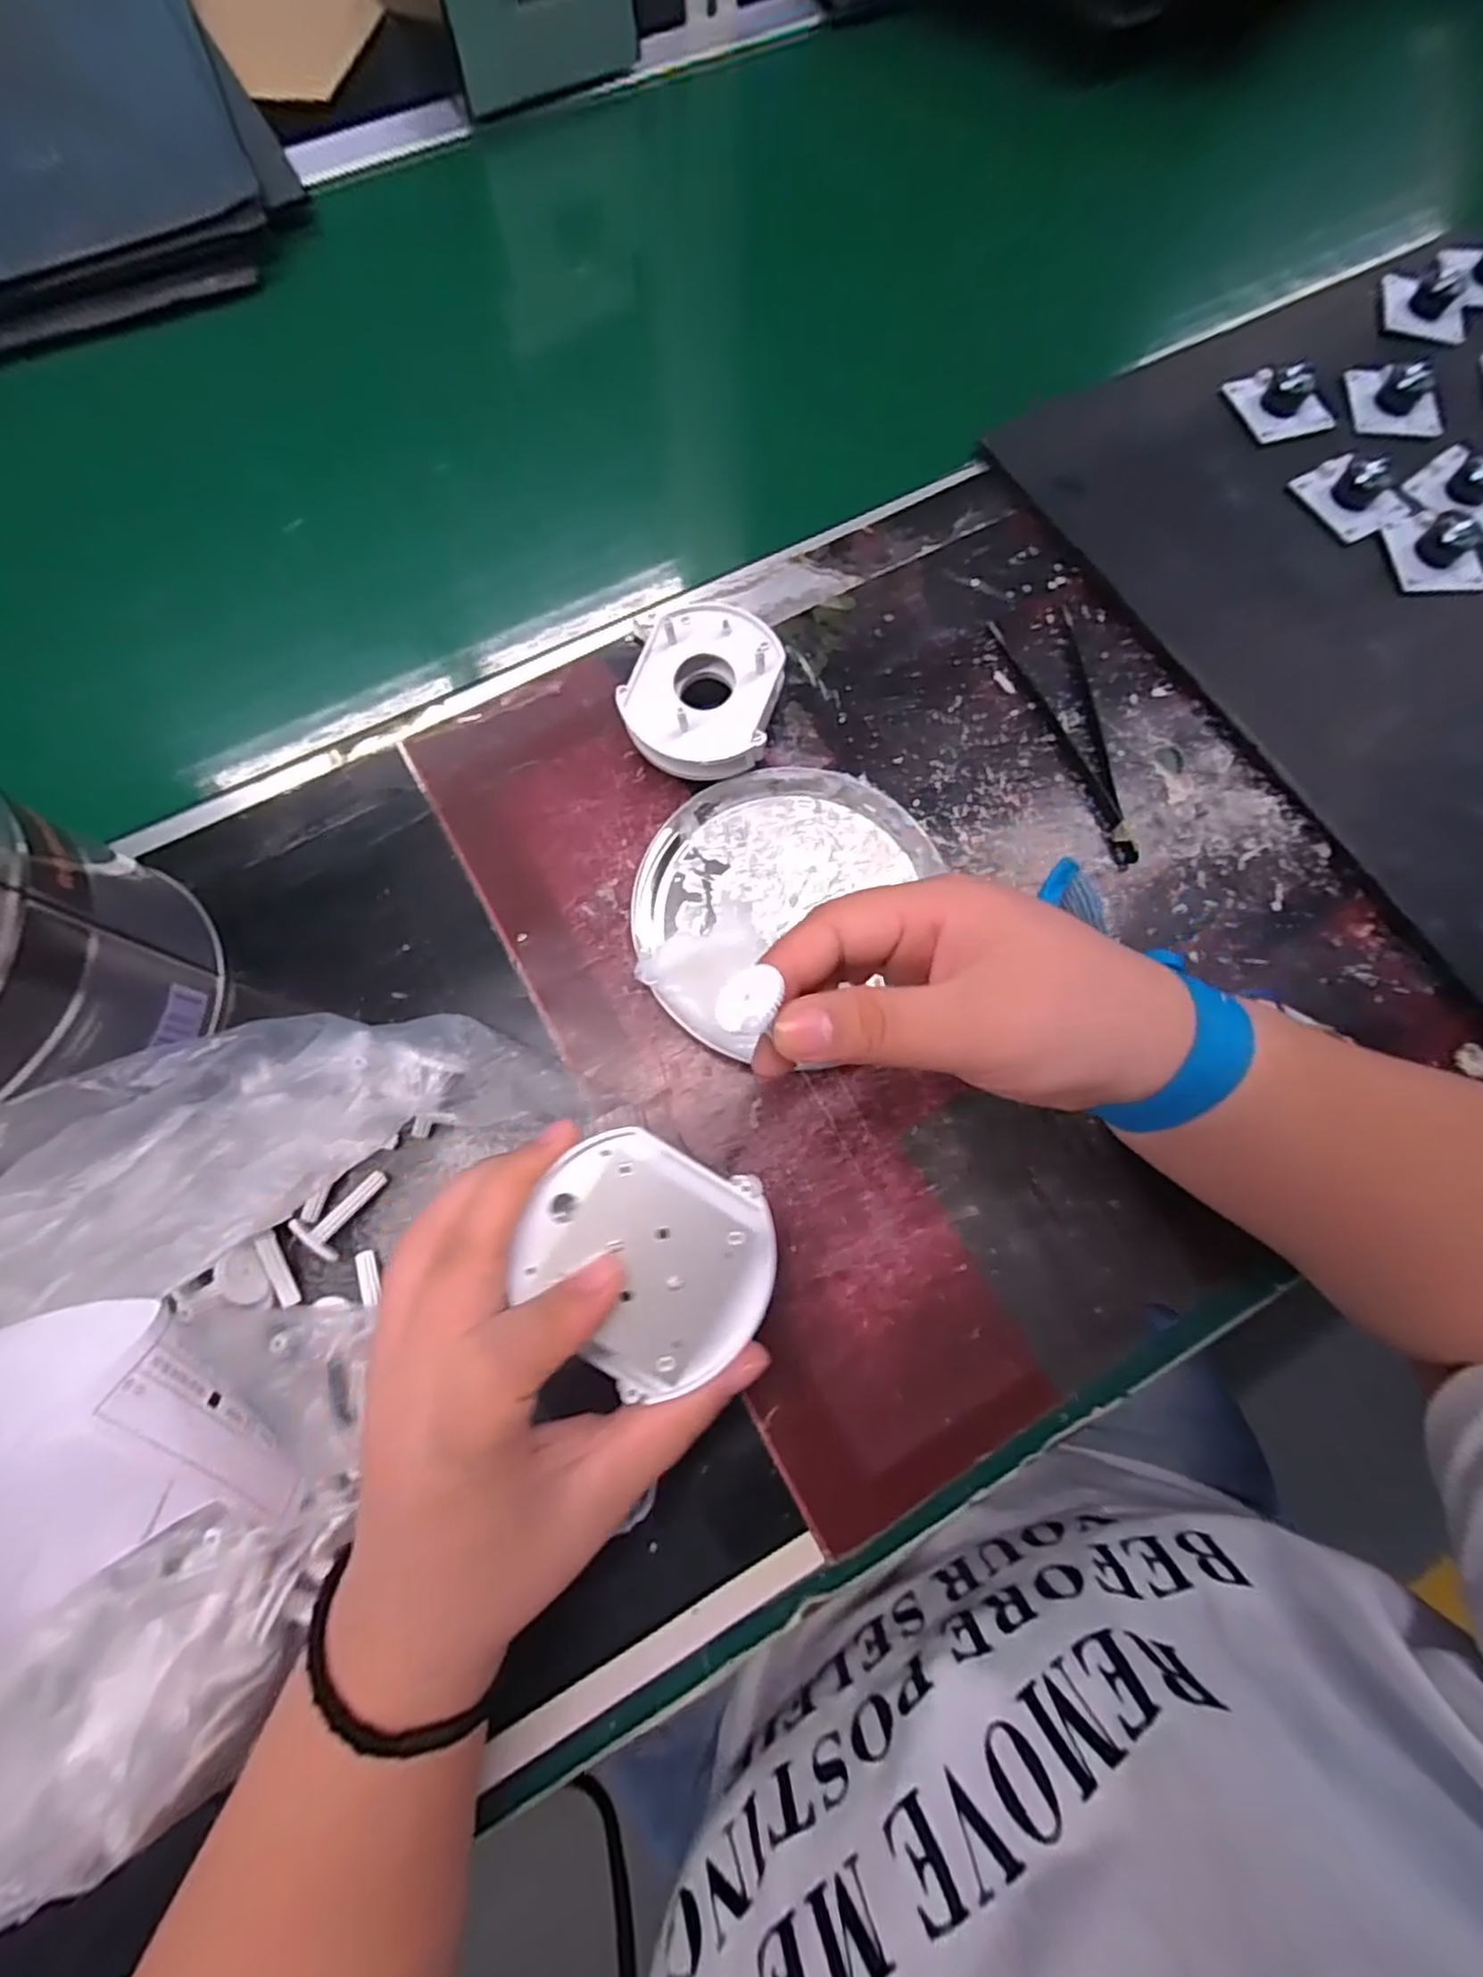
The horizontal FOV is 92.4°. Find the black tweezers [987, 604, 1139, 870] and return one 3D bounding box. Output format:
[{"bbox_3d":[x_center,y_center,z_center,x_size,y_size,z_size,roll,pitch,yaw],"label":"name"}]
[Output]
[{"bbox_3d":[0.149,-0.116,0.324,0.038,0.005,0.132,-8,75,-3],"label":"black tweezers"}]

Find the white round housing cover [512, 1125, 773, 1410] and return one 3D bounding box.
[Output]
[{"bbox_3d":[-0.025,0.071,0.189,0.066,0.022,0.056,21,76,4],"label":"white round housing cover"}]

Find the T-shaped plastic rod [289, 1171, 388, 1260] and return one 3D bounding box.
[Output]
[{"bbox_3d":[-0.145,0.082,0.262,0.020,0.008,0.033,35,51,8],"label":"T-shaped plastic rod"}]

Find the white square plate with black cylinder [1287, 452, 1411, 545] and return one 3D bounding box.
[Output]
[{"bbox_3d":[0.307,-0.251,0.349,0.044,0.021,0.048,-41,79,-11],"label":"white square plate with black cylinder"}]

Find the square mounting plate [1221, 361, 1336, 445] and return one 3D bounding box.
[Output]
[{"bbox_3d":[0.285,-0.312,0.371,0.041,0.023,0.044,-17,76,-5],"label":"square mounting plate"}]

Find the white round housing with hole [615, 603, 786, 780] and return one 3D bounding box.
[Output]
[{"bbox_3d":[-0.015,-0.124,0.309,0.060,0.036,0.069,16,75,3],"label":"white round housing with hole"}]

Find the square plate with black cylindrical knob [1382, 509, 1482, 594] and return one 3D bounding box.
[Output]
[{"bbox_3d":[0.339,-0.215,0.342,0.041,0.018,0.043,-3,75,-2],"label":"square plate with black cylindrical knob"}]

